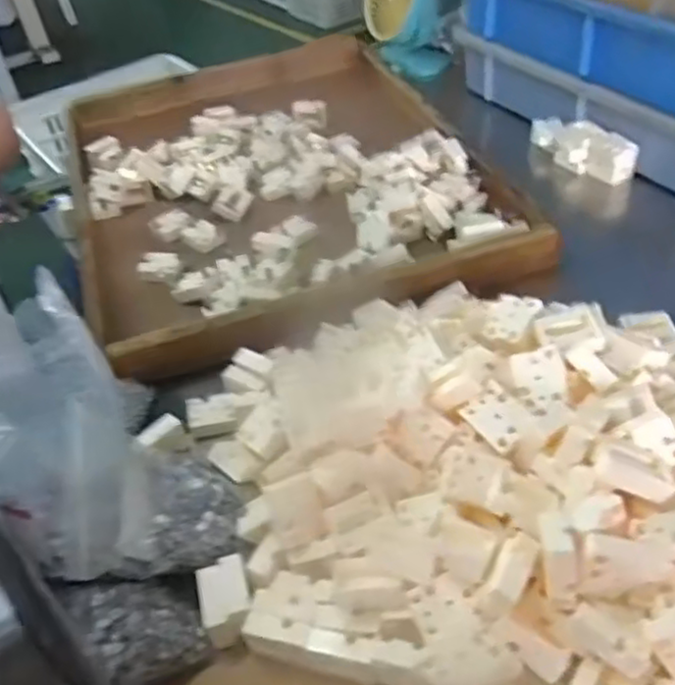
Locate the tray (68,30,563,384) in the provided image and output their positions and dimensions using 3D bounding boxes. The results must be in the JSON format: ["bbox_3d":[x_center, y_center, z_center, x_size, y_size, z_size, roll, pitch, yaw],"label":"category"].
[{"bbox_3d":[-0.071,-0.183,0.751,0.400,0.051,0.529,-16,43,-9],"label":"tray"}]

